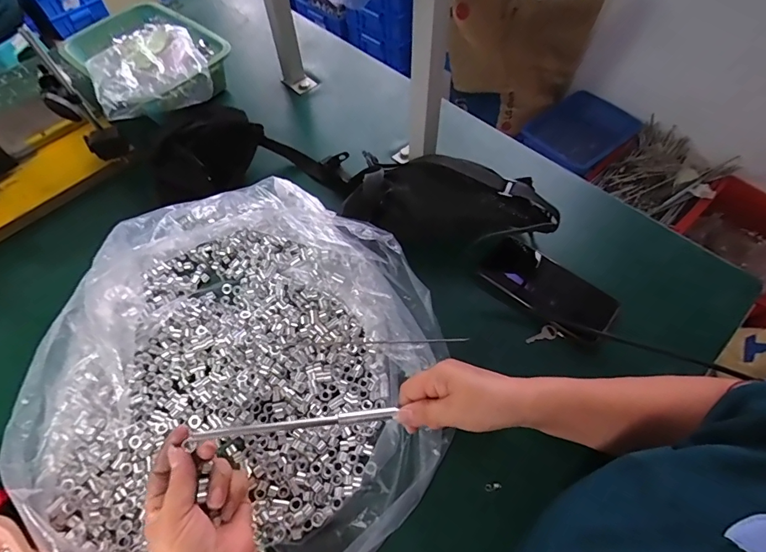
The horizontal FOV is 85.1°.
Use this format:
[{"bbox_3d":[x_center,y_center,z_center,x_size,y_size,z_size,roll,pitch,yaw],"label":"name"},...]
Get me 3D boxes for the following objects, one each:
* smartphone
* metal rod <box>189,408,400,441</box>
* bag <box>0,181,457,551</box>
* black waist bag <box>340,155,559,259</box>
[{"bbox_3d":[0.209,0.016,0.519,0.149,0.004,0.073,34,65,21],"label":"smartphone"},{"bbox_3d":[-0.075,0.134,0.380,0.180,0.011,0.008,-2,57,-16],"label":"metal rod"},{"bbox_3d":[-0.159,0.101,0.442,0.440,0.087,0.435,33,65,20],"label":"bag"},{"bbox_3d":[0.075,-0.077,0.533,0.257,0.083,0.127,13,60,10],"label":"black waist bag"}]

